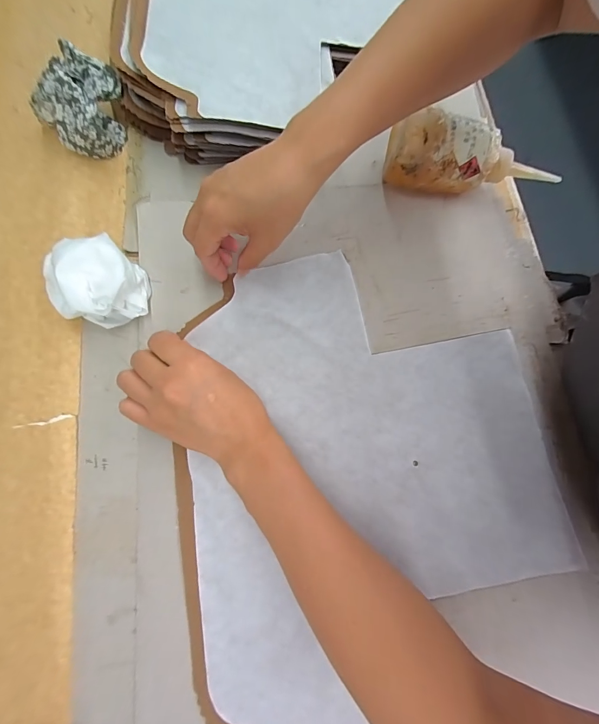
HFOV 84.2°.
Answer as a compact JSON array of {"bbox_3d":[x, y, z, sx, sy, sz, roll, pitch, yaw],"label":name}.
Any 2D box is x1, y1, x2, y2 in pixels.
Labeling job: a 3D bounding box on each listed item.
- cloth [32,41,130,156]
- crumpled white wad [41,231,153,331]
[{"bbox_3d":[-0.223,-0.267,0.335,0.081,0.066,0.080,38,79,7],"label":"cloth"},{"bbox_3d":[-0.183,-0.071,0.299,0.075,0.042,0.072,0,77,-1],"label":"crumpled white wad"}]

